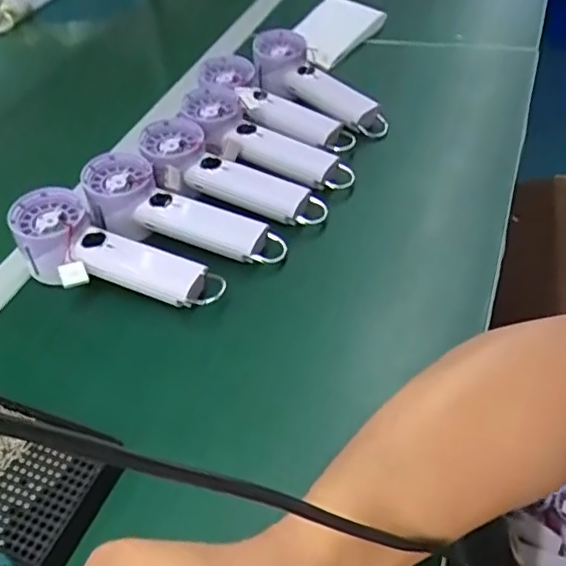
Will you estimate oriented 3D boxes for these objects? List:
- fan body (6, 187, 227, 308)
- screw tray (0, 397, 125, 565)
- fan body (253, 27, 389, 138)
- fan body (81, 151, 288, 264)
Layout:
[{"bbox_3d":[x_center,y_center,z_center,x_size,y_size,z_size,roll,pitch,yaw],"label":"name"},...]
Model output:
[{"bbox_3d":[-0.146,-0.016,0.511,0.197,0.054,0.077,22,50,7],"label":"fan body"},{"bbox_3d":[-0.184,0.123,0.386,0.142,0.023,0.085,11,48,18],"label":"screw tray"},{"bbox_3d":[0.039,-0.225,0.669,0.069,0.034,0.197,-37,67,-27],"label":"fan body"},{"bbox_3d":[-0.092,-0.060,0.538,0.194,0.035,0.063,23,51,8],"label":"fan body"}]

